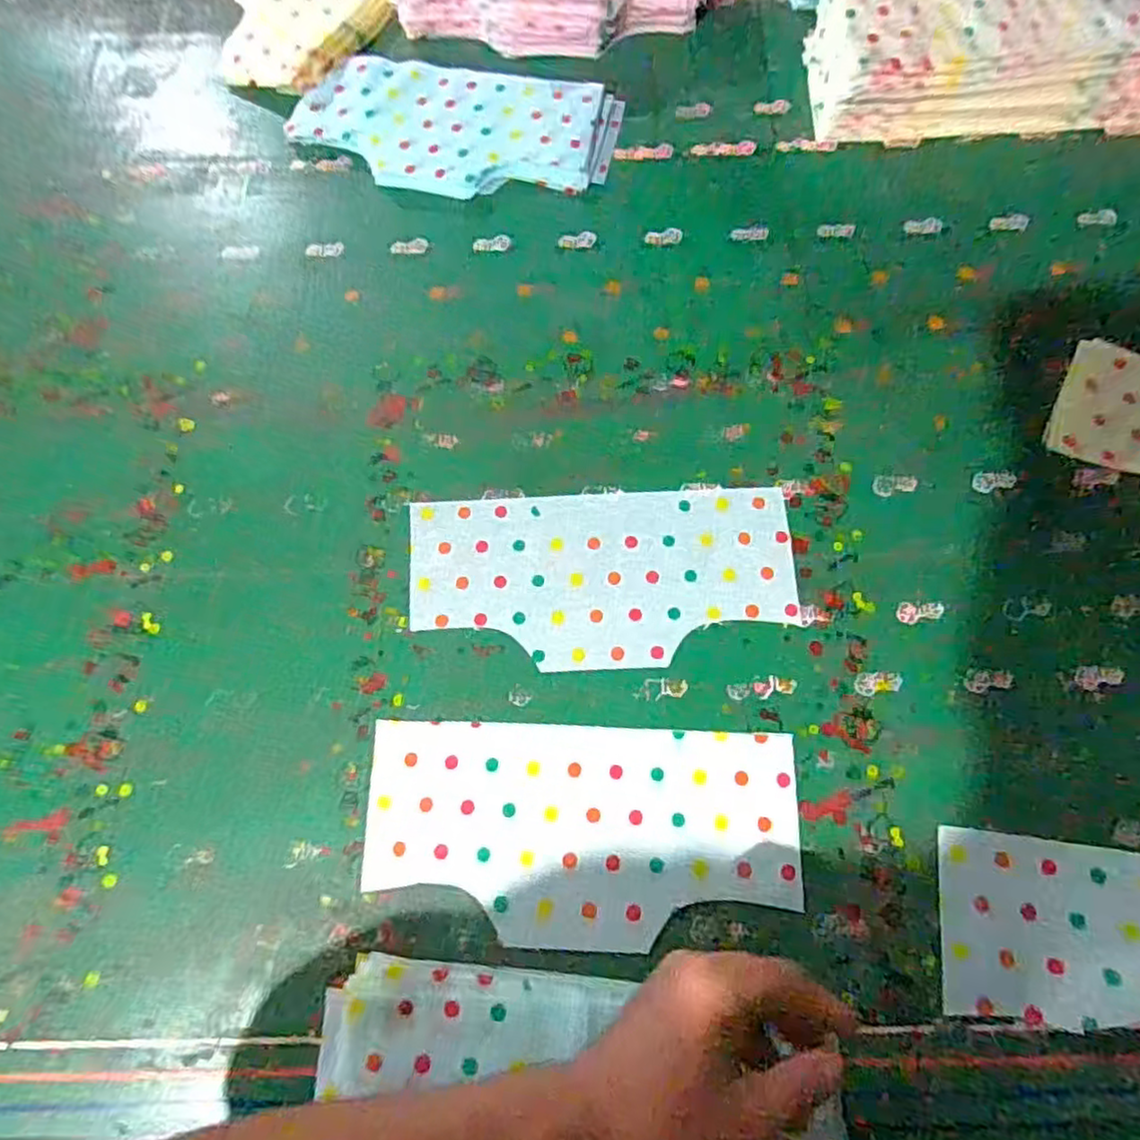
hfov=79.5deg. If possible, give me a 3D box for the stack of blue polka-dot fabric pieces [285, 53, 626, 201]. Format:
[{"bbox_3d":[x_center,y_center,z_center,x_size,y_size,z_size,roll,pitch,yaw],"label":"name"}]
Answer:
[{"bbox_3d":[-0.109,-0.414,0.649,0.295,0.021,0.154,11,71,6],"label":"stack of blue polka-dot fabric pieces"}]

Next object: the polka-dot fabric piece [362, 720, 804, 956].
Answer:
[{"bbox_3d":[0.008,0.171,0.448,0.277,0.006,0.132,1,71,3],"label":"polka-dot fabric piece"}]

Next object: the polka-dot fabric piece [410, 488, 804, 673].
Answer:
[{"bbox_3d":[0.024,0.006,0.507,0.279,0.004,0.133,-2,70,1],"label":"polka-dot fabric piece"}]

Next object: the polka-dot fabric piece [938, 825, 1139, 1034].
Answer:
[{"bbox_3d":[0.371,0.219,0.412,0.271,0.018,0.105,-3,70,11],"label":"polka-dot fabric piece"}]

